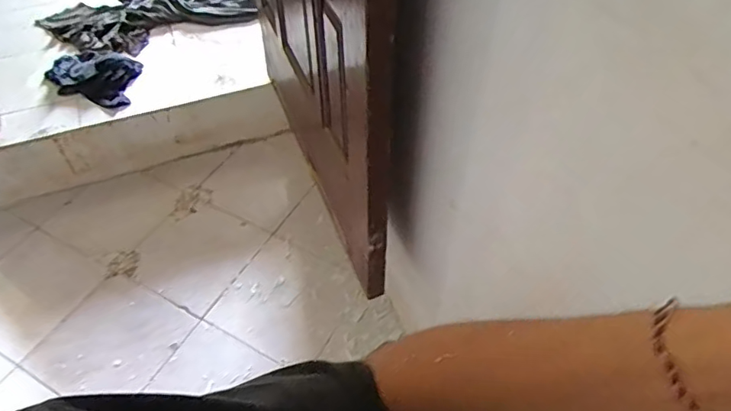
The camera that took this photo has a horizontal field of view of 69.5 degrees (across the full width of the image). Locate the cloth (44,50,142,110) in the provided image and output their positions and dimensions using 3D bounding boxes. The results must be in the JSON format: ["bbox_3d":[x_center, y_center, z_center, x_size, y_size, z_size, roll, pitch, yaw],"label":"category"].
[{"bbox_3d":[-0.819,-0.398,1.620,0.311,0.044,0.203,20,54,16],"label":"cloth"}]

